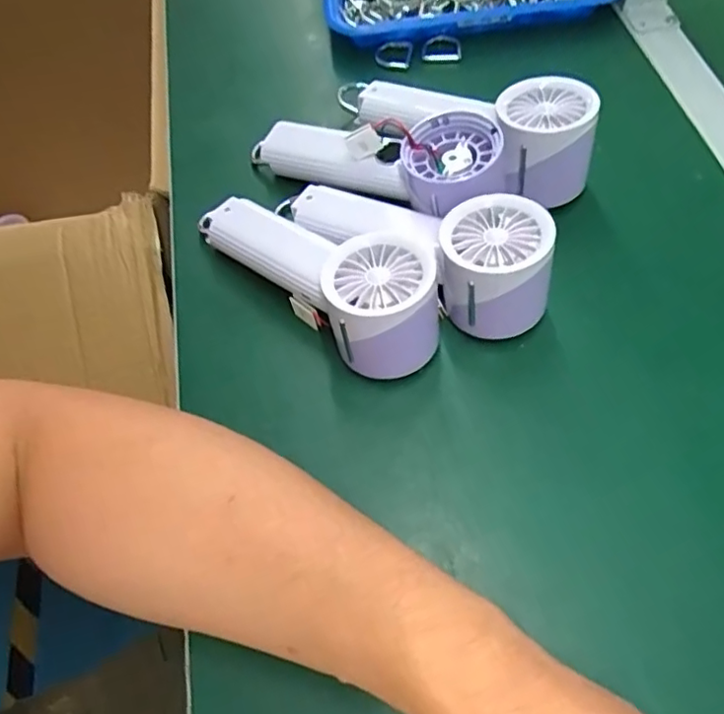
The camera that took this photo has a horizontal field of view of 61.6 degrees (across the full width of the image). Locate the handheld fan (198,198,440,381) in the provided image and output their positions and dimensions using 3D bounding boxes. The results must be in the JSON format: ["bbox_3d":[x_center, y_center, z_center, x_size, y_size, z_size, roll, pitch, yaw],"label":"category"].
[{"bbox_3d":[-0.023,-0.049,0.380,0.195,0.065,0.065,32,65,33],"label":"handheld fan"}]

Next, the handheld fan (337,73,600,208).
[{"bbox_3d":[0.072,-0.166,0.437,0.194,0.065,0.066,31,65,33],"label":"handheld fan"}]

